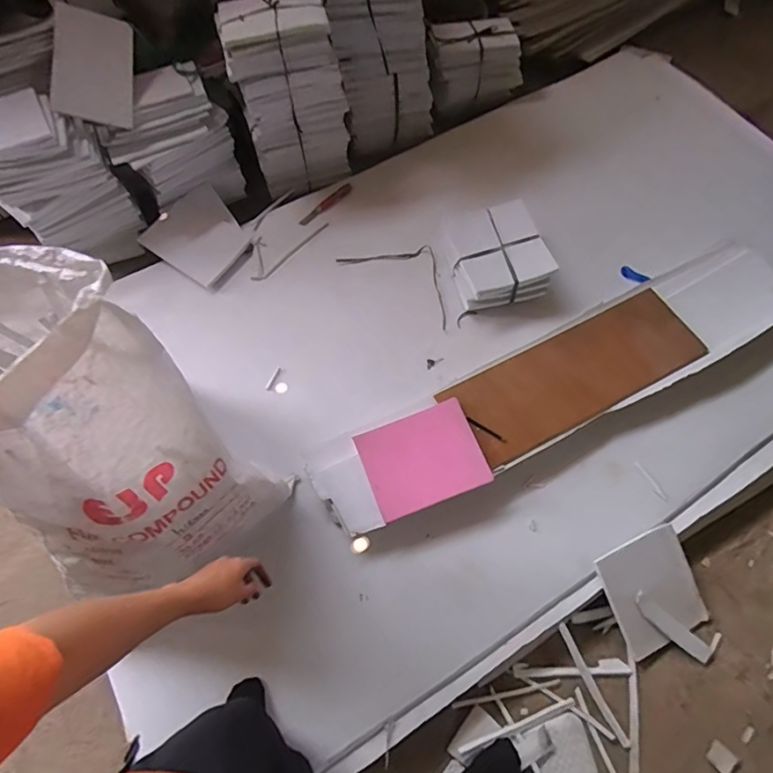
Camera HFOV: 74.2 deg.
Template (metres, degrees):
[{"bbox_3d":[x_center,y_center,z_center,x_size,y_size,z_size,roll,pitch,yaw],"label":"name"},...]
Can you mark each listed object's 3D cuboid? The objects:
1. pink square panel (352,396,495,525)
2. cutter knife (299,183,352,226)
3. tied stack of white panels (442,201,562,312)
[{"bbox_3d":[0.081,0.165,1.174,0.259,0.012,0.213,-23,69,1],"label":"pink square panel"},{"bbox_3d":[-0.191,-0.567,1.593,0.203,0.019,0.036,-42,71,-17],"label":"cutter knife"},{"bbox_3d":[0.314,-0.372,1.450,0.271,0.073,0.299,-12,65,-5],"label":"tied stack of white panels"}]

